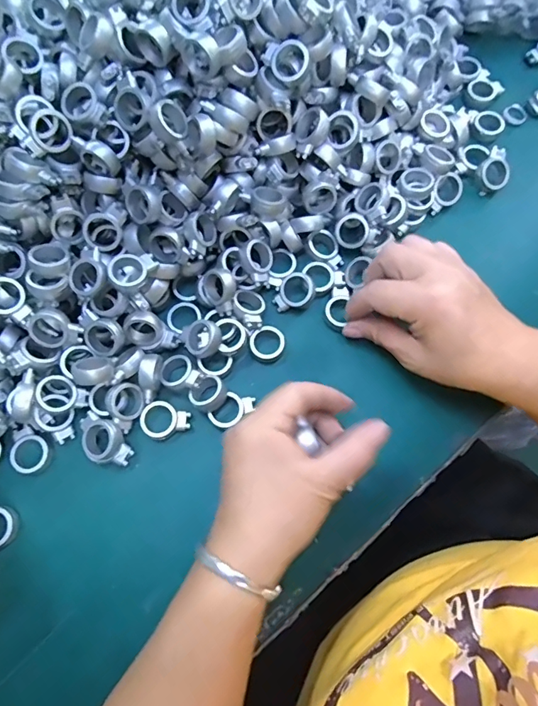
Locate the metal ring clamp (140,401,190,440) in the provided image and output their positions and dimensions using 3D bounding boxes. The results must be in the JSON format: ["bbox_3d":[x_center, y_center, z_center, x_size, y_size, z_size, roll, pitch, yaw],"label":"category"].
[{"bbox_3d":[-0.073,0.048,0.311,0.033,0.009,0.025,4,73,2],"label":"metal ring clamp"}]

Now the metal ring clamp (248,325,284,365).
[{"bbox_3d":[-0.001,-0.007,0.330,0.027,0.010,0.025,0,73,0],"label":"metal ring clamp"}]

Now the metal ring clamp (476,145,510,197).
[{"bbox_3d":[0.186,-0.151,0.370,0.030,0.014,0.030,-35,107,9],"label":"metal ring clamp"}]

